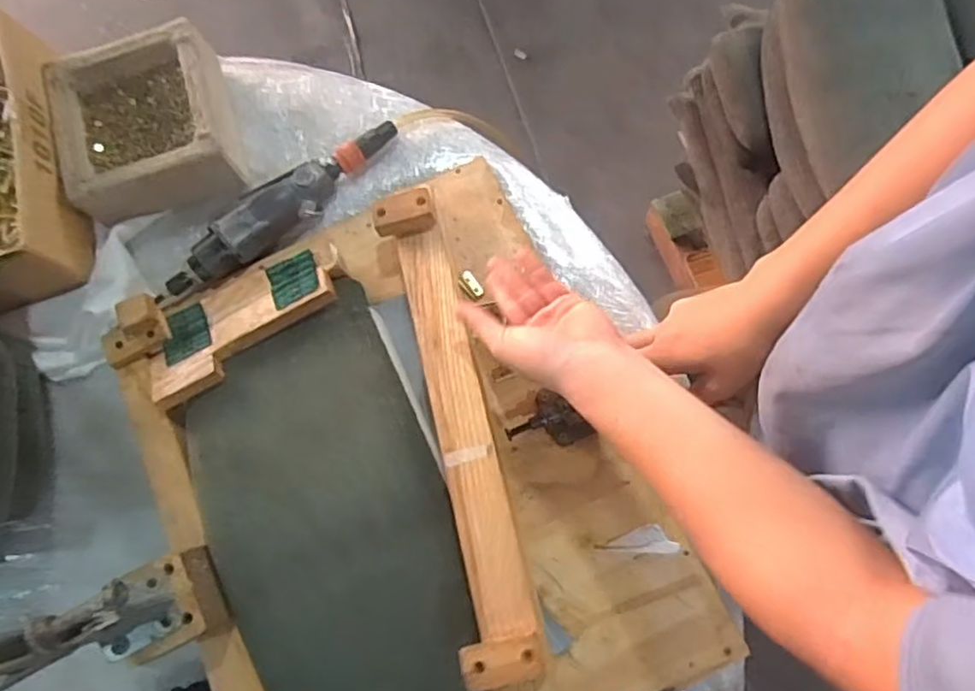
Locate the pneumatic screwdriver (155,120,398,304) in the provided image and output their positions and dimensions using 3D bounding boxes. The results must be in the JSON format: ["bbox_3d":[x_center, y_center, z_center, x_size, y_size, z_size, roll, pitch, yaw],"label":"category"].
[{"bbox_3d":[-0.221,-0.149,0.696,0.295,0.045,0.064,-43,78,-6],"label":"pneumatic screwdriver"}]

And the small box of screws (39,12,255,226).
[{"bbox_3d":[-0.361,-0.236,0.704,0.168,0.065,0.172,-16,76,1],"label":"small box of screws"}]

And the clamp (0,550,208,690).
[{"bbox_3d":[-0.272,0.189,0.435,0.121,0.212,0.068,-19,76,0],"label":"clamp"}]

